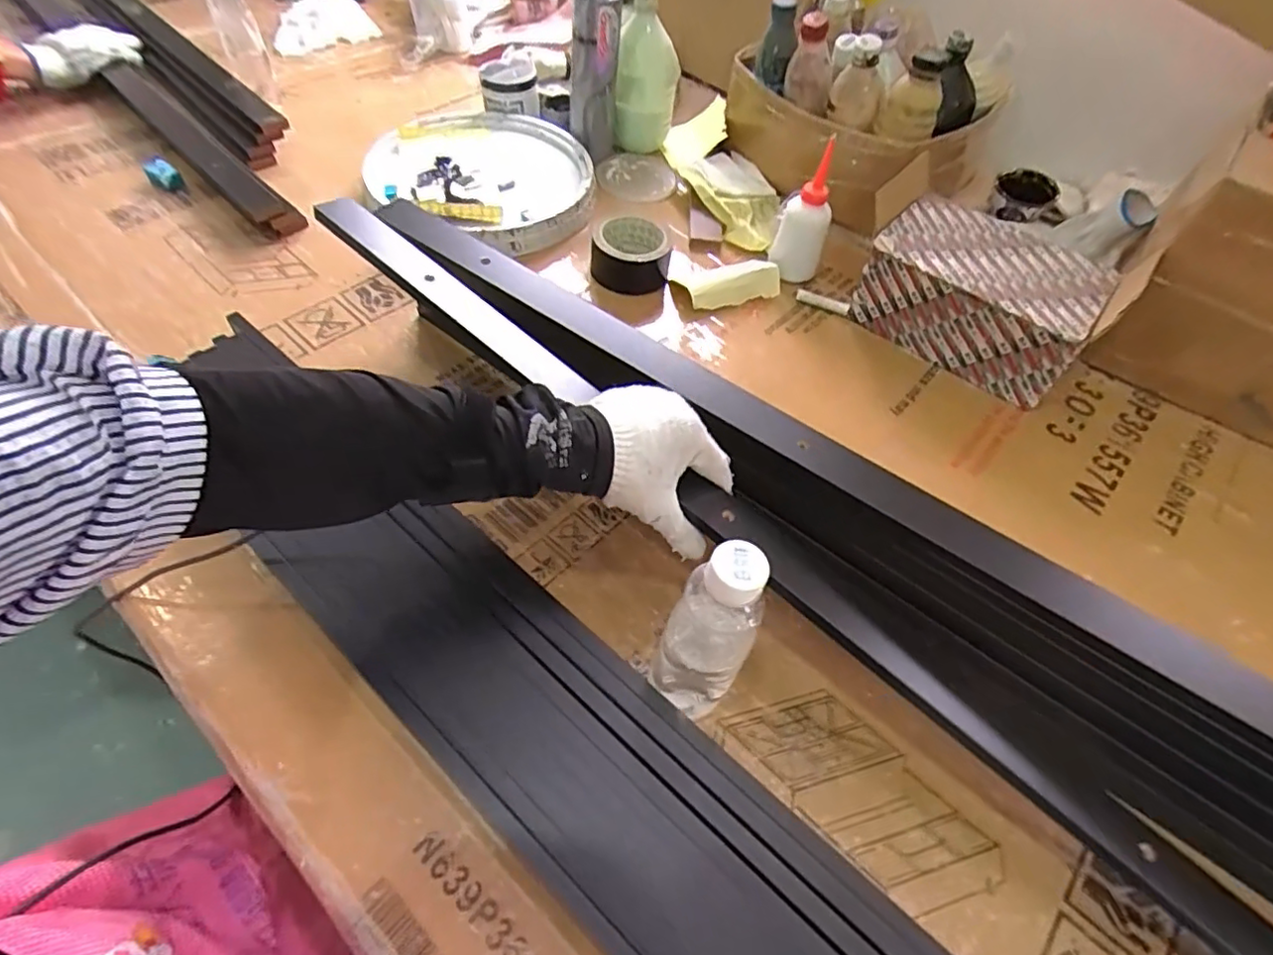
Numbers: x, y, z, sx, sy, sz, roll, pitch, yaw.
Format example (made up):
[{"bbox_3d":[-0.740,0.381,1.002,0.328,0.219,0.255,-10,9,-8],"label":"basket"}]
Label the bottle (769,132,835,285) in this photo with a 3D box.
[{"bbox_3d":[0.199,-0.311,0.732,0.058,0.165,0.045,16,54,6],"label":"bottle"}]

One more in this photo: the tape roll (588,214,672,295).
[{"bbox_3d":[-0.008,-0.269,0.767,0.089,0.066,0.089,3,54,-4],"label":"tape roll"}]

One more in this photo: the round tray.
[{"bbox_3d":[-0.191,-0.394,0.823,0.258,0.048,0.254,3,54,-4],"label":"round tray"}]

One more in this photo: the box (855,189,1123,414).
[{"bbox_3d":[0.373,-0.196,0.701,0.221,0.119,0.141,33,58,18],"label":"box"}]

